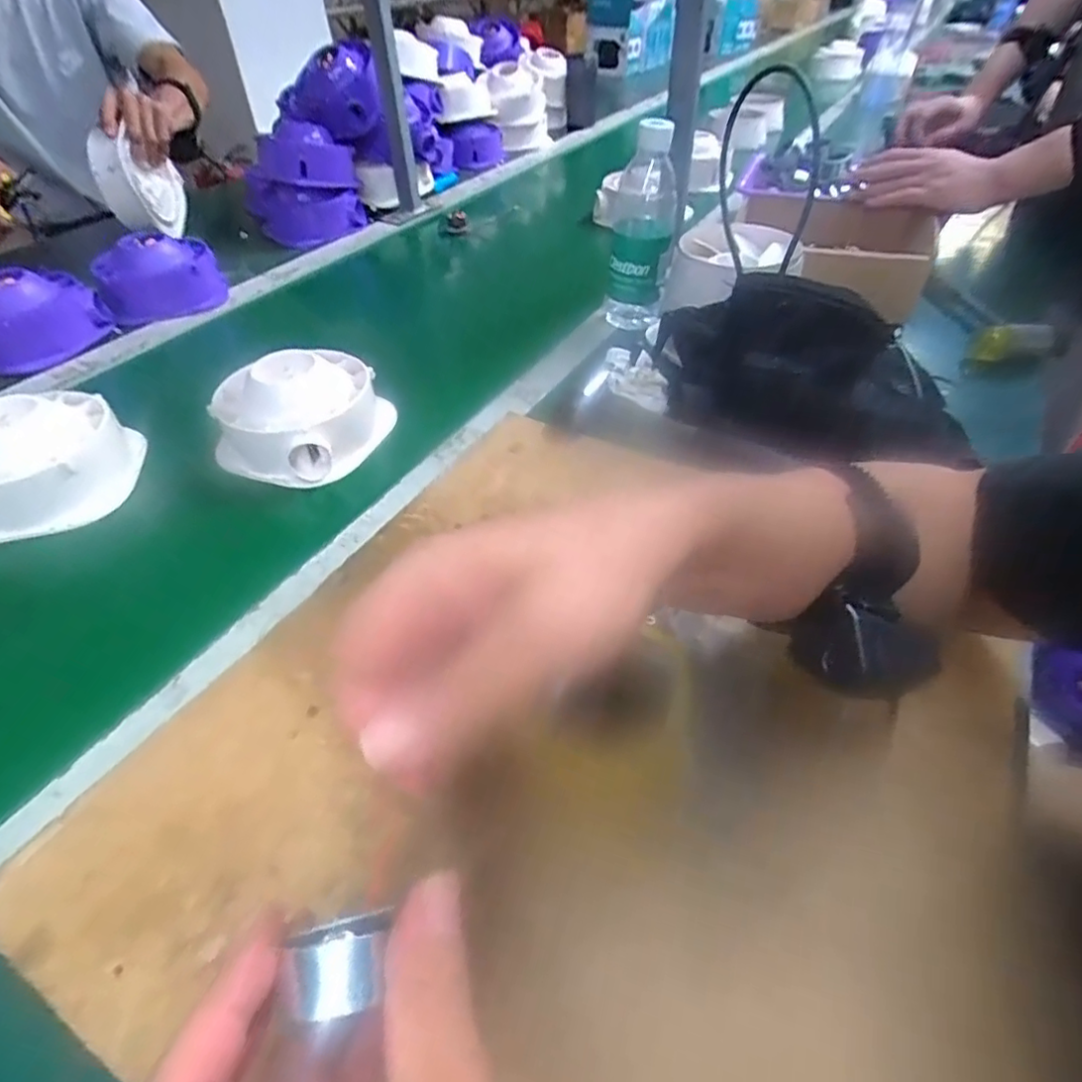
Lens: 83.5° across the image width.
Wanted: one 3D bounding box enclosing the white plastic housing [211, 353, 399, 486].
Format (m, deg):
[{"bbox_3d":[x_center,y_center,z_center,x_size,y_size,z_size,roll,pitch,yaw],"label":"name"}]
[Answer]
[{"bbox_3d":[-0.201,-0.108,0.512,0.145,0.061,0.123,-17,47,-14],"label":"white plastic housing"}]

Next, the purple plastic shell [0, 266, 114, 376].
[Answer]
[{"bbox_3d":[-0.543,-0.233,0.639,0.072,0.074,0.138,31,54,28],"label":"purple plastic shell"}]

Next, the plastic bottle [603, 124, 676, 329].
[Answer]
[{"bbox_3d":[0.104,-0.313,0.616,0.062,0.183,0.062,8,46,10],"label":"plastic bottle"}]

